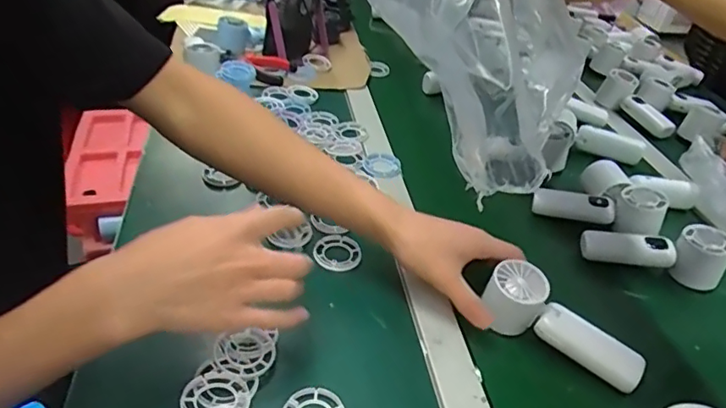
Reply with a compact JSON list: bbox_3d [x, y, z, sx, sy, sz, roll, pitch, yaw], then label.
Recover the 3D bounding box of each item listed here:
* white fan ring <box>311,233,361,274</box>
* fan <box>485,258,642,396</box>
[{"bbox_3d":[-0.028,0.053,0.597,0.054,0.010,0.050,4,37,-3],"label":"white fan ring"},{"bbox_3d":[0.189,0.115,0.511,0.149,0.057,0.045,32,43,30],"label":"fan"}]

